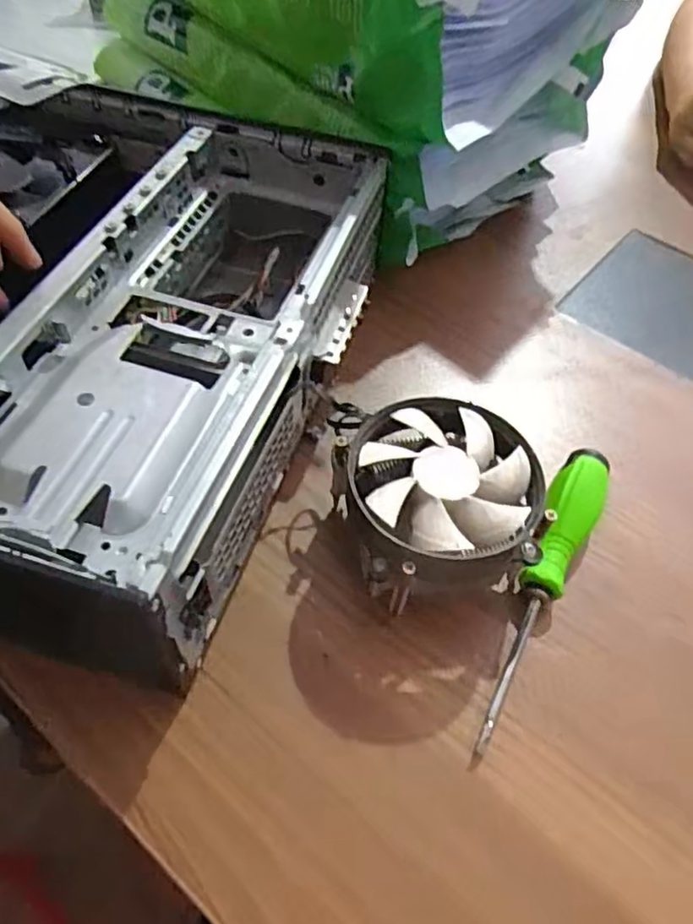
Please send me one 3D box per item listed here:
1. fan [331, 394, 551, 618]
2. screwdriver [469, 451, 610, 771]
[{"bbox_3d":[0.046,0.025,0.331,0.090,0.069,0.092,2,53,-3],"label":"fan"},{"bbox_3d":[0.097,0.063,0.331,0.028,0.029,0.179,29,56,16],"label":"screwdriver"}]

